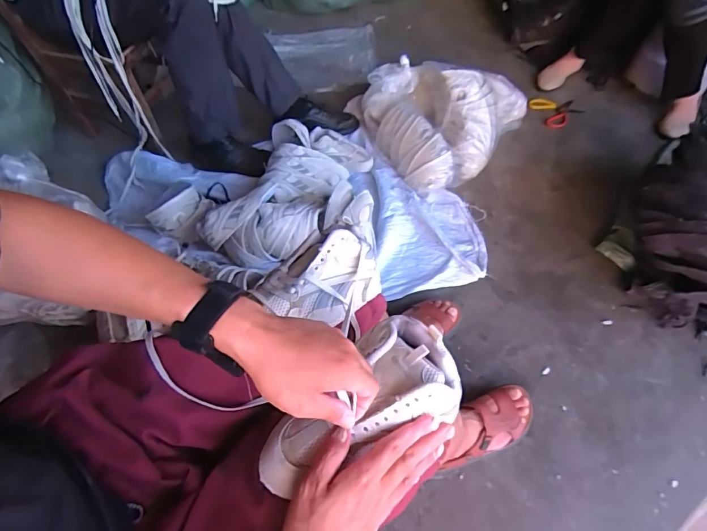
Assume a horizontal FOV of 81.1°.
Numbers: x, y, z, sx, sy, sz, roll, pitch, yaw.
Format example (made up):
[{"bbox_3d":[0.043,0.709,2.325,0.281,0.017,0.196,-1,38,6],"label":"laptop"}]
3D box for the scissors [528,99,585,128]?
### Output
[{"bbox_3d":[0.674,-0.514,1.363,0.153,0.020,0.132,-25,62,-15],"label":"scissors"}]

